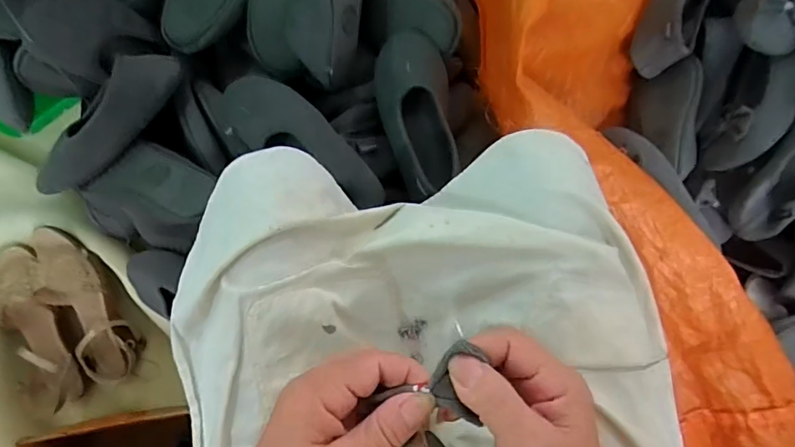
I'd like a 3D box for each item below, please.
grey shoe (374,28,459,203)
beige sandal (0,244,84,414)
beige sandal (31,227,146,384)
[{"bbox_3d":[0.026,-0.140,0.653,0.094,0.061,0.211,-9,81,-2],"label":"grey shoe"},{"bbox_3d":[-0.528,0.150,0.740,0.083,0.070,0.246,-16,94,10],"label":"beige sandal"},{"bbox_3d":[-0.446,0.120,0.717,0.095,0.055,0.243,-17,107,-3],"label":"beige sandal"}]

